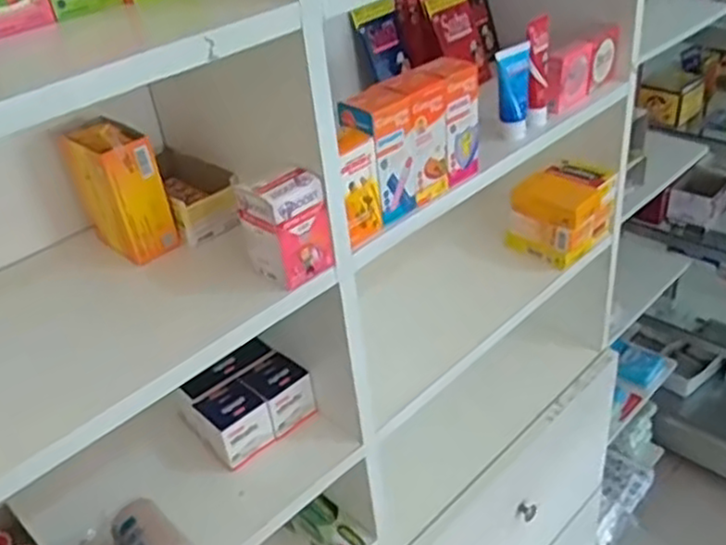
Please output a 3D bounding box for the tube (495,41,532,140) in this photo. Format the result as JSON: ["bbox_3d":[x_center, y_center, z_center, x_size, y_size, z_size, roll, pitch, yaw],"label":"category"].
[{"bbox_3d":[0.161,-0.195,0.775,0.034,0.091,0.031,2,34,12],"label":"tube"}]

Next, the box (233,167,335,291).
[{"bbox_3d":[-0.063,-0.038,0.596,0.047,0.085,0.052,24,44,38],"label":"box"}]

